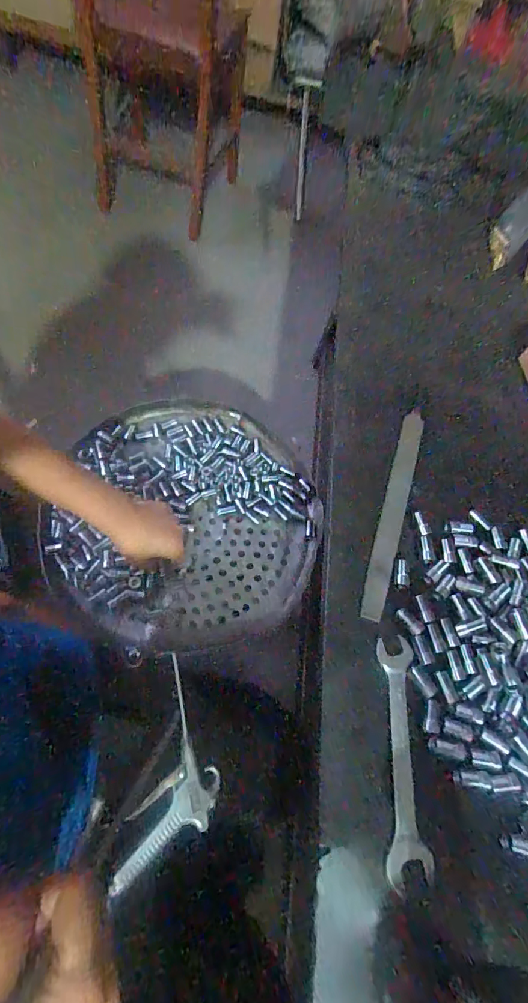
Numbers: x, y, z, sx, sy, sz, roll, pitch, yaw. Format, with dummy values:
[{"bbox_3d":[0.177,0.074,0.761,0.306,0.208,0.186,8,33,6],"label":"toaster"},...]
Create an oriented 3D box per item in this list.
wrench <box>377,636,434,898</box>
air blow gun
[{"bbox_3d":[0.114,0.207,0.350,0.033,0.009,0.176,4,64,-1],"label":"wrench"},{"bbox_3d":[-0.084,0.276,0.437,0.081,0.016,0.198,20,58,-11],"label":"air blow gun"}]

